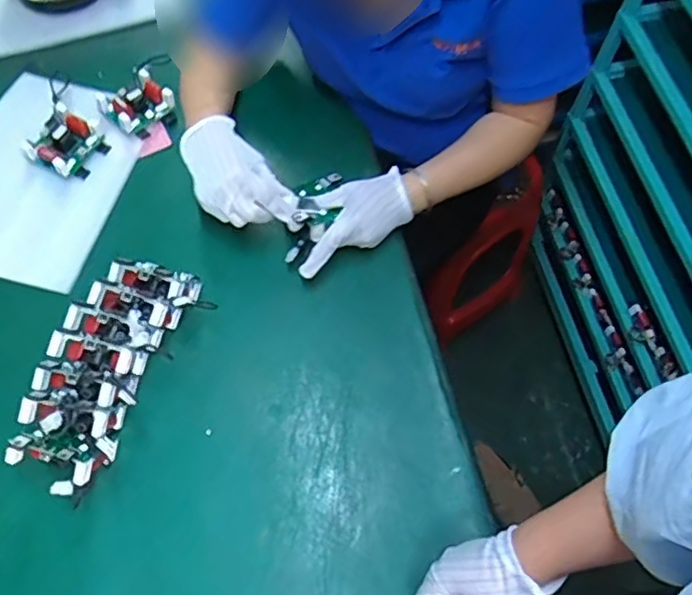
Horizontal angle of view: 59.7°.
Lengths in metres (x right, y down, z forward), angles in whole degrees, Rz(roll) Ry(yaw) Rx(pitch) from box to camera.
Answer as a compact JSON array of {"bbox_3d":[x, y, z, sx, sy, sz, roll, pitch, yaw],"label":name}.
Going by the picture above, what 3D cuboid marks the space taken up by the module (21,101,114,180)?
[{"bbox_3d":[-0.387,-0.214,0.826,0.088,0.034,0.081,29,67,11],"label":"module"}]

